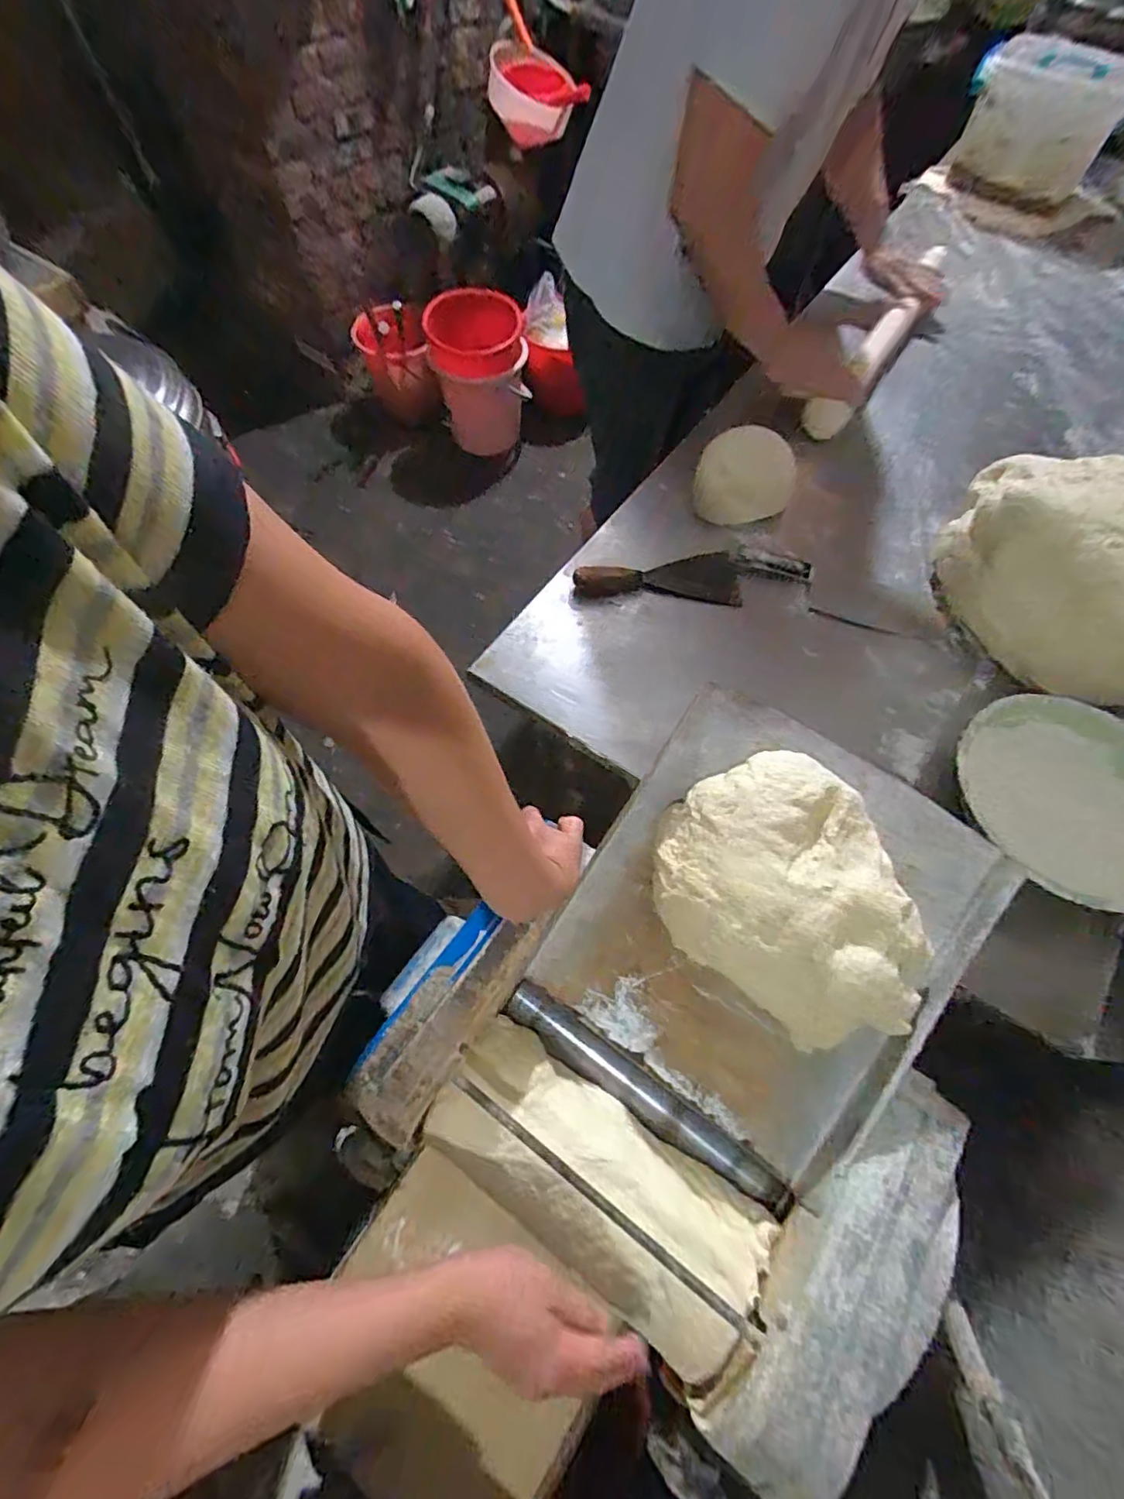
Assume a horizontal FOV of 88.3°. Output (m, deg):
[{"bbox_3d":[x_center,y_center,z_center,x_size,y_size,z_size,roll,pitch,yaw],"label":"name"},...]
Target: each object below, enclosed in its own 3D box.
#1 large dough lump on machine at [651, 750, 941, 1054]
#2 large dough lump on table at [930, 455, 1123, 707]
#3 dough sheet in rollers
[{"bbox_3d":[0.182,0.130,0.494,0.177,0.093,0.225,-15,63,-8],"label":"large dough lump on machine"},{"bbox_3d":[0.611,-0.221,0.679,0.264,0.123,0.333,-23,65,-12],"label":"large dough lump on table"},{"bbox_3d":[0.024,0.367,0.487,0.281,0.058,0.126,31,66,15],"label":"dough sheet in rollers"}]

